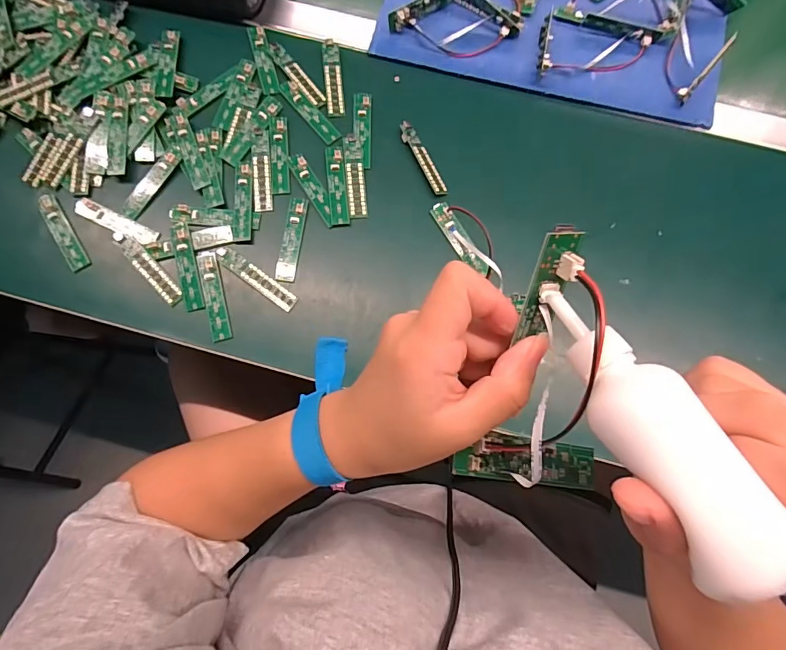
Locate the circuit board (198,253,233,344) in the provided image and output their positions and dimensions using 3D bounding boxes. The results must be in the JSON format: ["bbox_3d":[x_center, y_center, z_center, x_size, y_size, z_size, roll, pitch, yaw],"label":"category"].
[{"bbox_3d":[-0.163,-0.027,0.401,0.017,0.004,0.083,-14,77,-5],"label":"circuit board"}]

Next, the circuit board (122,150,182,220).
[{"bbox_3d":[-0.236,-0.137,0.425,0.019,0.005,0.073,34,78,6],"label":"circuit board"}]

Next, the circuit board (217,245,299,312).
[{"bbox_3d":[-0.127,-0.044,0.405,0.086,0.006,0.017,35,78,7],"label":"circuit board"}]

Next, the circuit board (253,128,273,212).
[{"bbox_3d":[-0.128,-0.154,0.430,0.017,0.004,0.087,-4,77,-2],"label":"circuit board"}]

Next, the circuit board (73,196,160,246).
[{"bbox_3d":[-0.263,-0.098,0.415,0.088,0.005,0.017,26,77,5],"label":"circuit board"}]

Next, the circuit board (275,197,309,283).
[{"bbox_3d":[-0.096,-0.082,0.416,0.020,0.004,0.082,9,77,1],"label":"circuit board"}]

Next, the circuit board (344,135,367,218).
[{"bbox_3d":[-0.037,-0.147,0.432,0.019,0.004,0.087,-4,77,-2],"label":"circuit board"}]

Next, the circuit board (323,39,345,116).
[{"bbox_3d":[-0.061,-0.258,0.454,0.018,0.004,0.086,-4,77,-2],"label":"circuit board"}]

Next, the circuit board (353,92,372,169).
[{"bbox_3d":[-0.031,-0.196,0.439,0.018,0.004,0.082,0,77,-1],"label":"circuit board"}]

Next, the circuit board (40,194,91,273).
[{"bbox_3d":[-0.310,-0.088,0.412,0.018,0.005,0.081,-31,79,-8],"label":"circuit board"}]

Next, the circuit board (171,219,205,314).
[{"bbox_3d":[-0.191,-0.055,0.406,0.018,0.005,0.086,-13,77,-4],"label":"circuit board"}]

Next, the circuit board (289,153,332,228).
[{"bbox_3d":[-0.077,-0.133,0.426,0.017,0.004,0.082,-28,79,-8],"label":"circuit board"}]

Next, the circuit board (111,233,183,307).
[{"bbox_3d":[-0.227,-0.054,0.405,0.016,0.006,0.087,-41,81,-10],"label":"circuit board"}]

